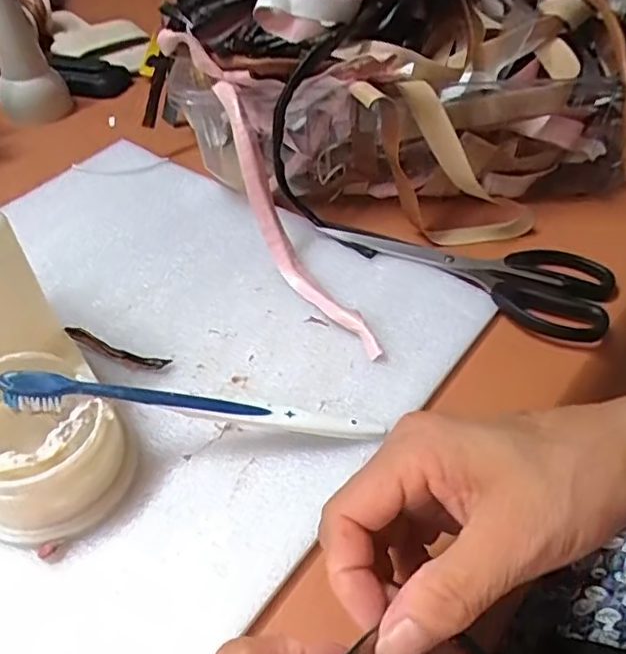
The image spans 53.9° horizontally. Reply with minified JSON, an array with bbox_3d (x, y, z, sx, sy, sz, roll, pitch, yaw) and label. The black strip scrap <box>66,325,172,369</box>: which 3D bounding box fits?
[{"bbox_3d":[-0.118,0.013,0.368,0.069,0.009,0.008,15,49,15],"label":"black strip scrap"}]

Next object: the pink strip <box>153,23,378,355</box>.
[{"bbox_3d":[-0.027,-0.087,0.390,0.031,0.054,0.241,-25,87,-21],"label":"pink strip"}]

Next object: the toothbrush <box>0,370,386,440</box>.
[{"bbox_3d":[-0.055,0.042,0.307,0.184,0.015,0.013,9,45,-12],"label":"toothbrush"}]

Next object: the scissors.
[{"bbox_3d":[0.101,-0.044,0.413,0.186,0.007,0.068,21,51,20],"label":"scissors"}]

